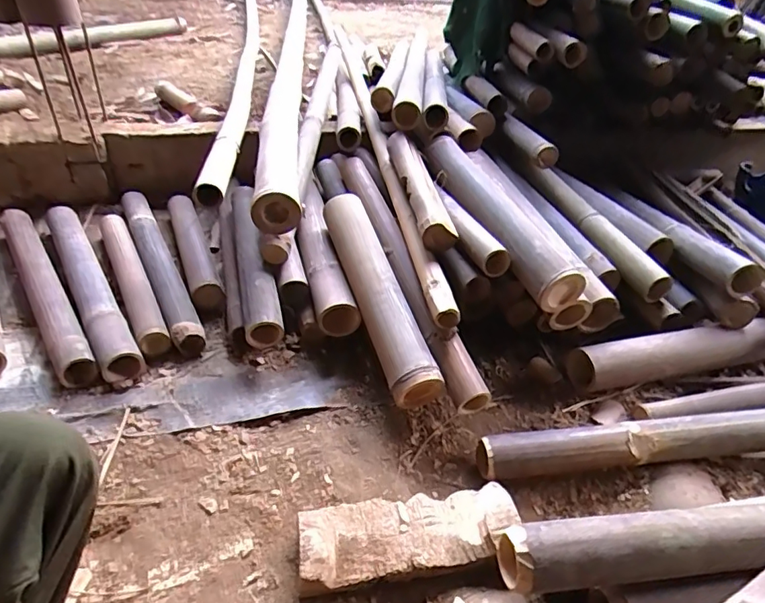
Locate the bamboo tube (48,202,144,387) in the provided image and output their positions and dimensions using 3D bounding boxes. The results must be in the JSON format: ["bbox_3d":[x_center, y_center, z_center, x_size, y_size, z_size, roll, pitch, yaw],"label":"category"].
[{"bbox_3d":[-0.590,-0.038,1.043,0.063,0.062,0.545,-21,46,-28],"label":"bamboo tube"}]

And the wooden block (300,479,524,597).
[{"bbox_3d":[0.034,0.306,0.693,0.284,0.060,0.102,-4,37,-9],"label":"wooden block"}]

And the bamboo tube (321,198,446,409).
[{"bbox_3d":[-0.014,-0.028,0.949,0.081,0.082,0.450,-12,57,-18],"label":"bamboo tube"}]

